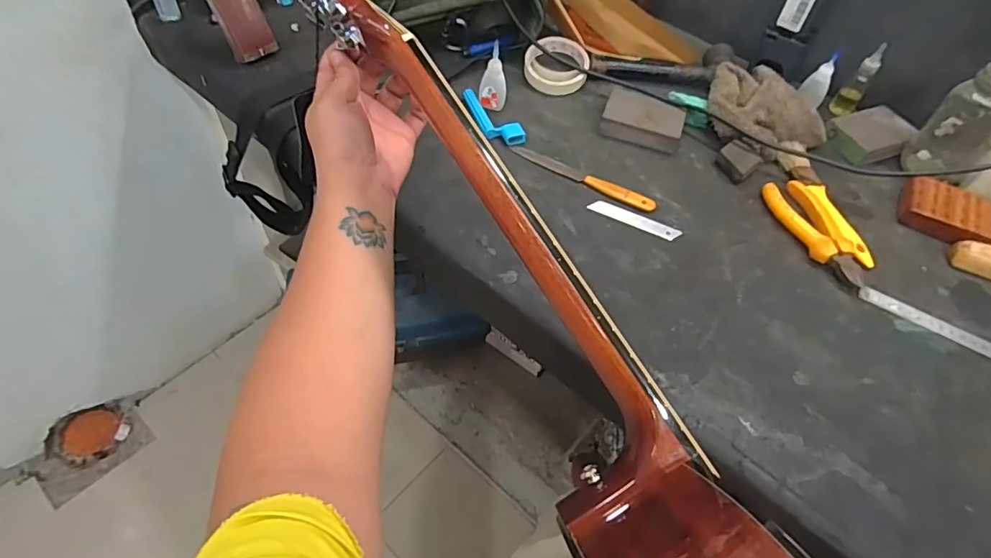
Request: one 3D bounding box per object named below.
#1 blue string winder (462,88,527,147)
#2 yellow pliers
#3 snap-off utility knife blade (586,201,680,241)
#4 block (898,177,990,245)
[{"bbox_3d":[-0.010,-0.201,0.666,0.042,0.020,0.106,-36,64,-27],"label":"blue string winder"},{"bbox_3d":[0.366,-0.055,0.588,0.074,0.020,0.145,-7,54,-10],"label":"yellow pliers"},{"bbox_3d":[0.156,-0.066,0.591,0.102,0.004,0.018,24,63,12],"label":"snap-off utility knife blade"},{"bbox_3d":[0.536,-0.072,0.607,0.120,0.031,0.075,28,56,15],"label":"block"}]

